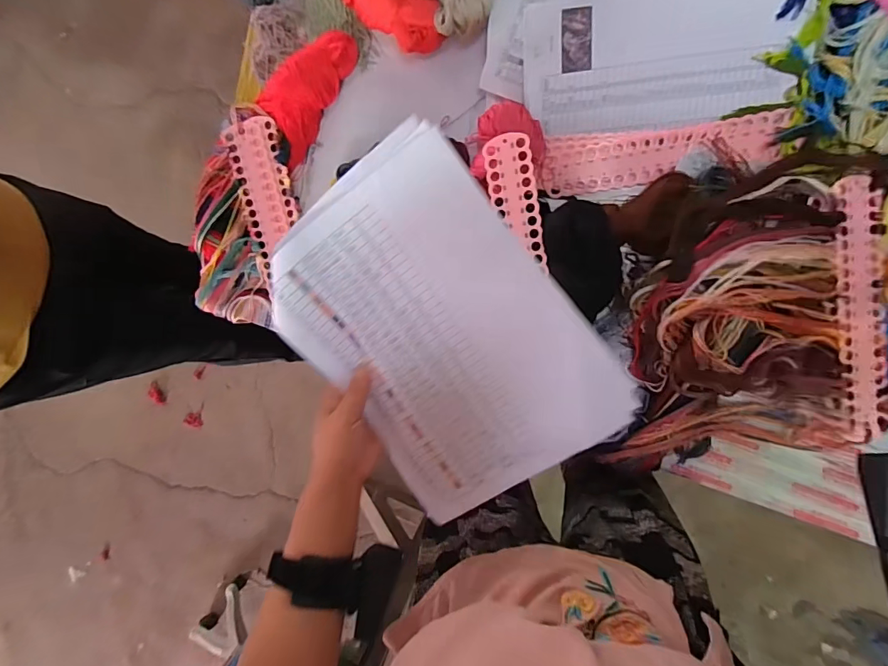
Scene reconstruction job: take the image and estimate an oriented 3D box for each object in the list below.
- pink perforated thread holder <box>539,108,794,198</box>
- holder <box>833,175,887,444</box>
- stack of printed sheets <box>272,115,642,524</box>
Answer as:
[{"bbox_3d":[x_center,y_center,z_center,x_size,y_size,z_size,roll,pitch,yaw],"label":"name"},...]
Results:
[{"bbox_3d":[0.265,-0.222,0.541,0.274,0.006,0.069,-1,110,15],"label":"pink perforated thread holder"},{"bbox_3d":[0.488,-0.026,0.501,0.055,0.009,0.302,-3,93,8],"label":"holder"},{"bbox_3d":[0.000,0.006,0.370,0.216,0.052,0.310,-36,88,9],"label":"stack of printed sheets"}]

